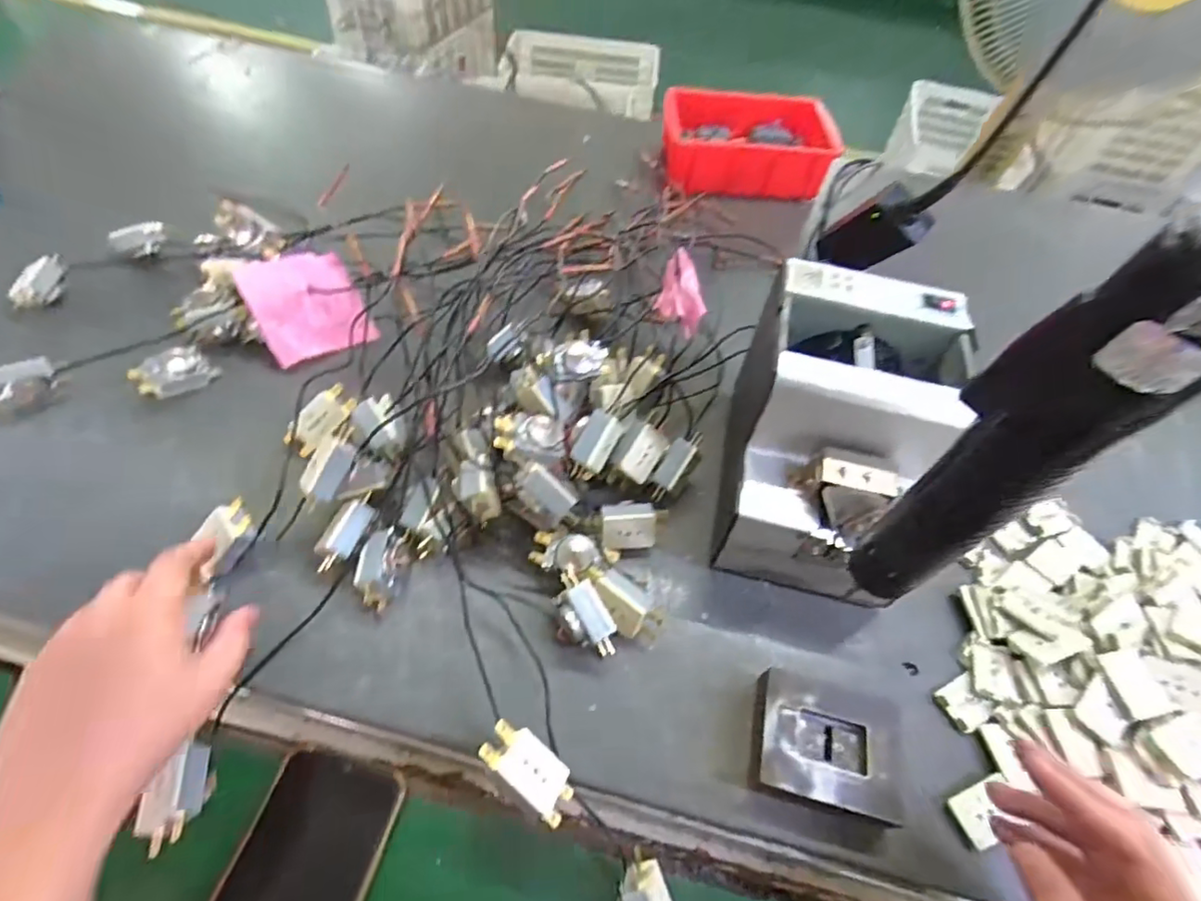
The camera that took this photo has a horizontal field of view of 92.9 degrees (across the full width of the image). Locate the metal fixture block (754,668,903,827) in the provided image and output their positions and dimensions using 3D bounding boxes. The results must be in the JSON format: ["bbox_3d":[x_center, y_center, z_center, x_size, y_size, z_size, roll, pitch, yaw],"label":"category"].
[{"bbox_3d":[0.134,0.176,0.344,0.081,0.030,0.066,14,56,5],"label":"metal fixture block"}]

